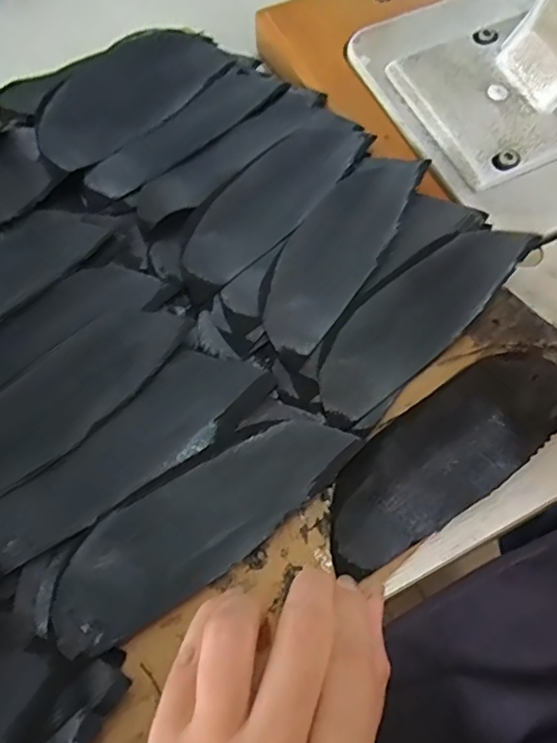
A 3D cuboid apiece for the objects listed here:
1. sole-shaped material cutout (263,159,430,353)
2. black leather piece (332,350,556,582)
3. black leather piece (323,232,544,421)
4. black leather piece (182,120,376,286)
[{"bbox_3d":[0.032,-0.067,0.297,0.044,0.004,0.132,26,68,16],"label":"sole-shaped material cutout"},{"bbox_3d":[0.078,0.031,0.250,0.138,0.008,0.045,-32,65,-15],"label":"black leather piece"},{"bbox_3d":[0.070,-0.031,0.280,0.133,0.005,0.041,-41,71,-16],"label":"black leather piece"},{"bbox_3d":[-0.001,-0.098,0.309,0.043,0.006,0.130,33,67,18],"label":"black leather piece"}]

